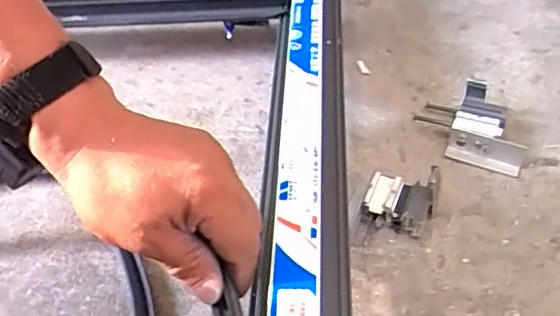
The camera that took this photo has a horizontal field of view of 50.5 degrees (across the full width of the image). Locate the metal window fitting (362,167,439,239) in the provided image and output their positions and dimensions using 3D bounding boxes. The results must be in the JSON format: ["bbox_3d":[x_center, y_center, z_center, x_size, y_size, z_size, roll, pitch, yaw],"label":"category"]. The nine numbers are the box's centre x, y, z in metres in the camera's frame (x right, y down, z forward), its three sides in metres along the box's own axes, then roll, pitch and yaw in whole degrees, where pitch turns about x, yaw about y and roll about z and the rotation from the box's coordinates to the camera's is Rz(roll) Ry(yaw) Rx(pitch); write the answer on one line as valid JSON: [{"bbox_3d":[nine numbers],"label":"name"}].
[{"bbox_3d":[0.099,0.035,0.487,0.057,0.033,0.052,11,47,17],"label":"metal window fitting"}]

